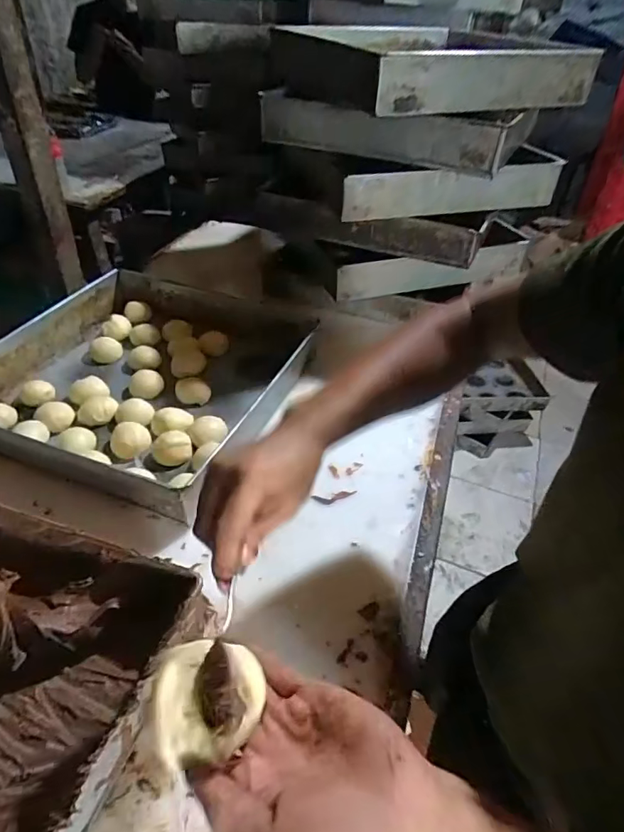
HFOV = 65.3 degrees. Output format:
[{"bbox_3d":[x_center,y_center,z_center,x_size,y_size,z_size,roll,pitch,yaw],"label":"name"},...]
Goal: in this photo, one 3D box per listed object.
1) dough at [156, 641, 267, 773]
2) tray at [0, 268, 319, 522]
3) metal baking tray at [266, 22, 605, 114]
[{"bbox_3d":[-0.055,0.147,0.256,0.053,0.020,0.055,3,40,-3],"label":"dough"},{"bbox_3d":[-0.250,-0.077,0.755,0.416,0.078,0.452,16,41,15],"label":"tray"},{"bbox_3d":[0.187,-0.619,0.858,0.501,0.085,0.435,-16,43,-22],"label":"metal baking tray"}]

